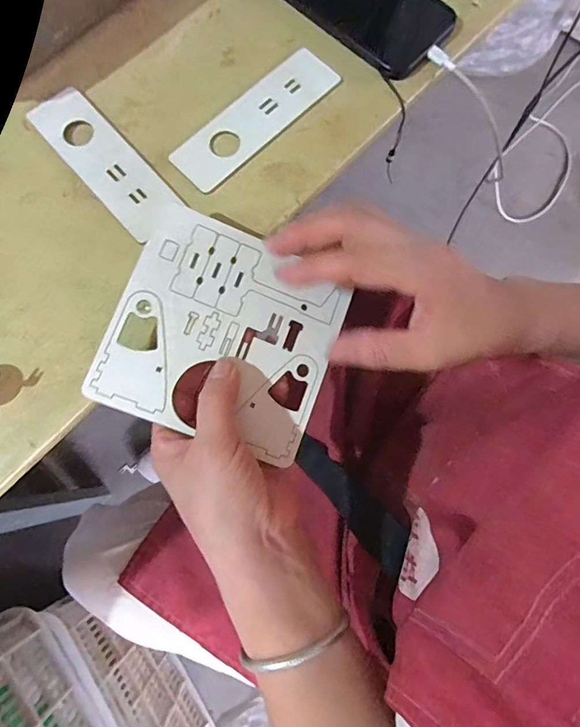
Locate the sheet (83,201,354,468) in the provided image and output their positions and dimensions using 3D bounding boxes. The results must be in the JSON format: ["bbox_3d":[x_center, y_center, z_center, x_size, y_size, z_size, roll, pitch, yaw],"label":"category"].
[{"bbox_3d":[-0.041,-0.020,0.312,0.143,0.004,0.138,22,80,-9],"label":"sheet"}]

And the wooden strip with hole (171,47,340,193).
[{"bbox_3d":[-0.027,-0.194,0.360,0.146,0.004,0.050,-43,81,-9],"label":"wooden strip with hole"}]

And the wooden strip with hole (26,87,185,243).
[{"bbox_3d":[-0.141,-0.155,0.351,0.046,0.004,0.143,-42,80,-9],"label":"wooden strip with hole"}]

